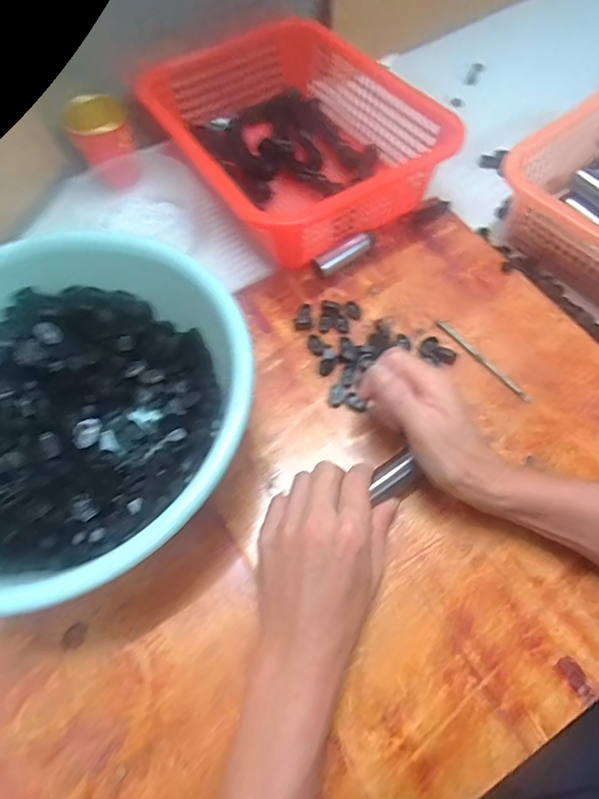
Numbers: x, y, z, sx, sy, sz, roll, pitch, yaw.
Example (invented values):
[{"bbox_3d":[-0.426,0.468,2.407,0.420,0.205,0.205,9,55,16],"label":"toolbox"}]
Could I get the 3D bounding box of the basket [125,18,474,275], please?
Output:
[{"bbox_3d":[-0.018,-0.314,0.541,0.247,0.089,0.332,-29,66,-13],"label":"basket"}]

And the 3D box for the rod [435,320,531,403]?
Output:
[{"bbox_3d":[0.175,-0.040,0.442,0.008,0.004,0.115,-37,68,-16],"label":"rod"}]

